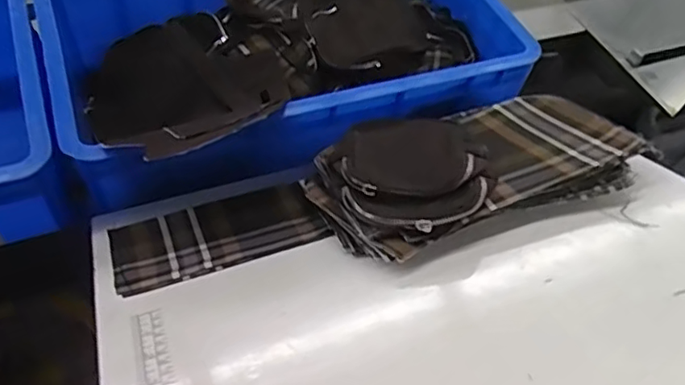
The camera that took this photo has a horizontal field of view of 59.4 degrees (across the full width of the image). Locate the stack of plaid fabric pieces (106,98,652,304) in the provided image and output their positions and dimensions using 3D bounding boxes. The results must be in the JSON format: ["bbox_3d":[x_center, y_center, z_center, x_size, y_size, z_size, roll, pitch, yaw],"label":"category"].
[{"bbox_3d":[0.034,0.001,0.550,0.476,0.040,0.170,-15,32,-16],"label":"stack of plaid fabric pieces"}]

